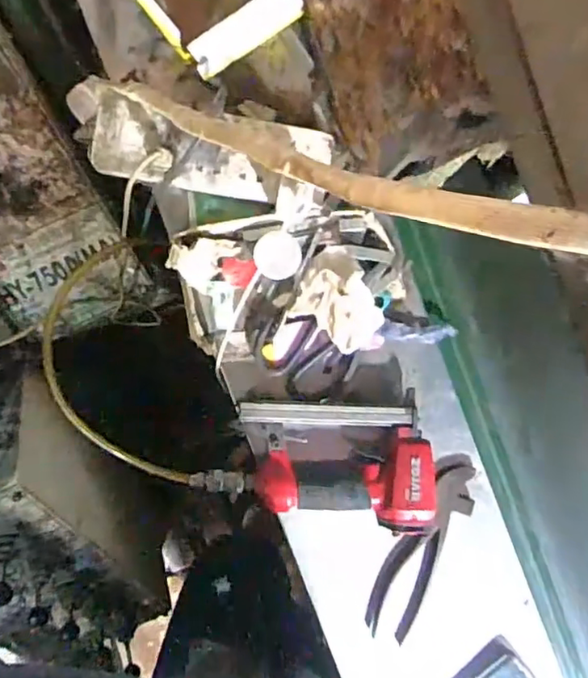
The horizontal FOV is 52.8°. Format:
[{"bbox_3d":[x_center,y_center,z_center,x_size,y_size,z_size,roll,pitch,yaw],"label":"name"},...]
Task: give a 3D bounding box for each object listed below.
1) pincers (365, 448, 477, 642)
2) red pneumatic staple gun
[{"bbox_3d":[0.132,0.210,0.602,0.049,0.028,0.196,29,90,-5],"label":"pincers"},{"bbox_3d":[0.043,0.124,0.567,0.177,0.037,0.138,-5,93,-4],"label":"red pneumatic staple gun"}]

